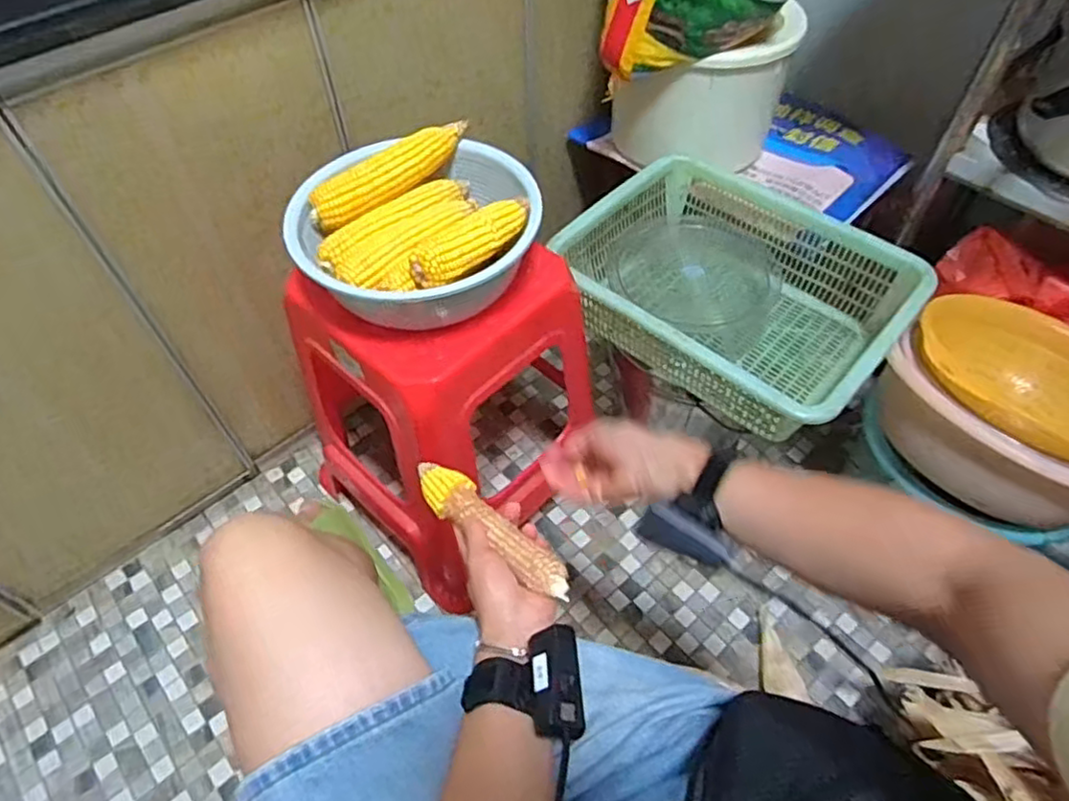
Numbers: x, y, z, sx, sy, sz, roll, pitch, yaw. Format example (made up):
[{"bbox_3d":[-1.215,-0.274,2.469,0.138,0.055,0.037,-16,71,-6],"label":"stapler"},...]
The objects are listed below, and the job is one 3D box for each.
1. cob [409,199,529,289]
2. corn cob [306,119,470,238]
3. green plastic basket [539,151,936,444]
[{"bbox_3d":[-0.058,-0.180,0.721,0.039,0.039,0.170,35,62,24],"label":"cob"},{"bbox_3d":[-0.172,-0.275,0.809,0.215,0.048,0.045,-31,59,-20],"label":"corn cob"},{"bbox_3d":[0.276,-0.155,0.957,0.439,0.134,0.349,35,61,24],"label":"green plastic basket"}]

